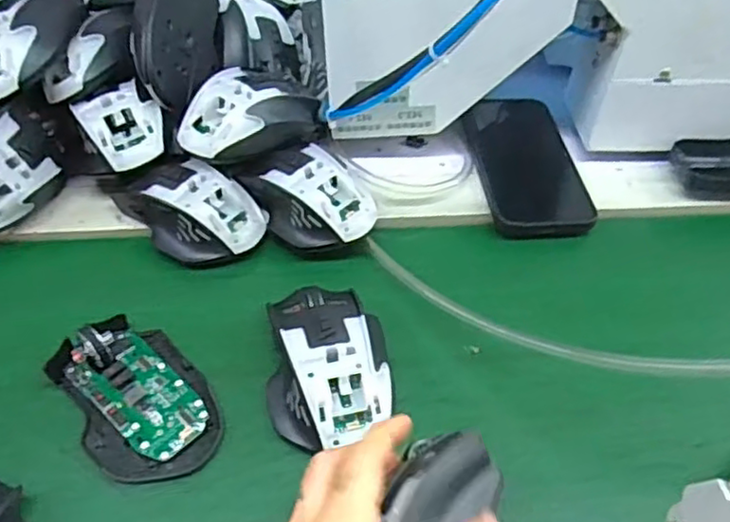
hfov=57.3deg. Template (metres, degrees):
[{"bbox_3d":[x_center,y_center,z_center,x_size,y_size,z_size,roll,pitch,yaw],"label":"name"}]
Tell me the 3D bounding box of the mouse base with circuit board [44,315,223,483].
[{"bbox_3d":[-0.133,0.075,0.390,0.072,0.027,0.108,-32,59,-28],"label":"mouse base with circuit board"}]

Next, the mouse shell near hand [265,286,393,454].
[{"bbox_3d":[-0.022,0.062,0.405,0.075,0.038,0.105,-5,50,-9],"label":"mouse shell near hand"}]

